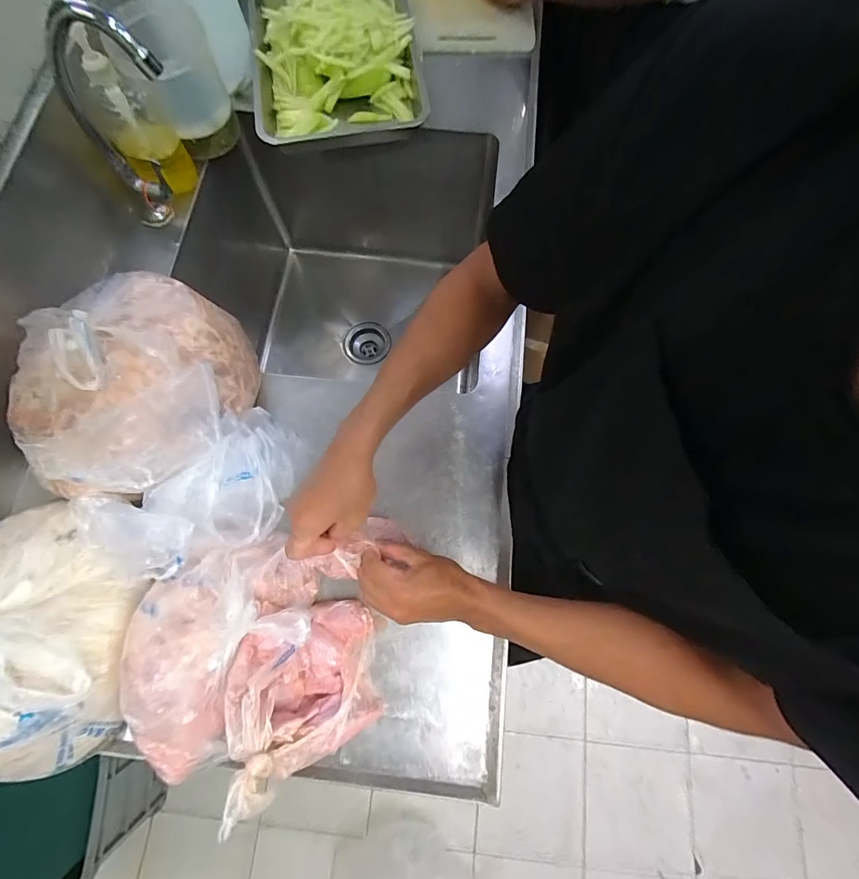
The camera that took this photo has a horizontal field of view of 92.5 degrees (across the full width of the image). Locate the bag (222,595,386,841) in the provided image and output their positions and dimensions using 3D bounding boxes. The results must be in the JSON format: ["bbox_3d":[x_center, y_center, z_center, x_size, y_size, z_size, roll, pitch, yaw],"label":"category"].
[{"bbox_3d":[-0.138,0.273,0.448,0.145,0.094,0.165,-9,74,-3],"label":"bag"}]

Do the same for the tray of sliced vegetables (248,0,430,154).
[{"bbox_3d":[-0.166,-0.685,0.720,0.288,0.094,0.364,-7,74,-3],"label":"tray of sliced vegetables"}]

